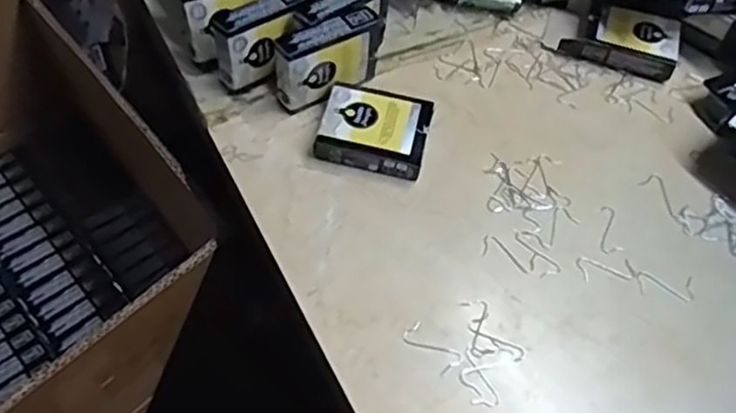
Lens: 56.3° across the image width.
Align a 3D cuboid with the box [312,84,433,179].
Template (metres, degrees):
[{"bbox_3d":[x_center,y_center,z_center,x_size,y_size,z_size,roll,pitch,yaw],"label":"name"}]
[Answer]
[{"bbox_3d":[0.005,-0.051,0.465,0.071,0.026,0.055,11,56,4],"label":"box"}]

